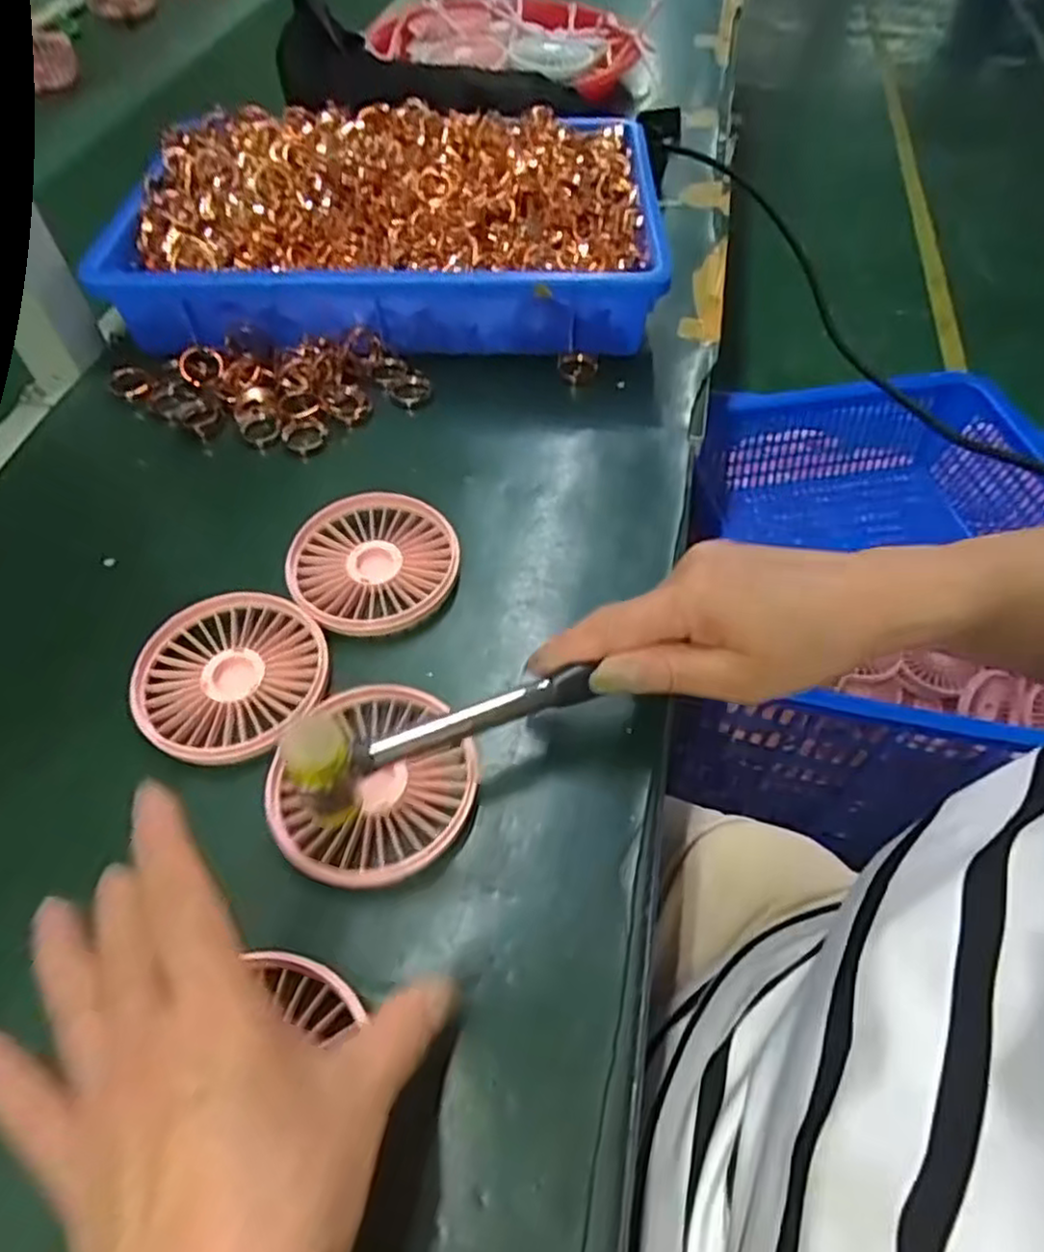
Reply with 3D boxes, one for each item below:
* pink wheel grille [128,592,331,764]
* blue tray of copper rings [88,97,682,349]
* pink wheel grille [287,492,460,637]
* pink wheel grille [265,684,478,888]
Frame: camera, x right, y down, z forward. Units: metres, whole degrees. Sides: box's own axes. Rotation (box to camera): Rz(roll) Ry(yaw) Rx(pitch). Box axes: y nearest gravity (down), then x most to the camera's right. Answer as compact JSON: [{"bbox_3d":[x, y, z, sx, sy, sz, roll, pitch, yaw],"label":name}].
[{"bbox_3d":[-0.137,0.022,0.348,0.086,0.009,0.088,1,56,-1],"label":"pink wheel grille"},{"bbox_3d":[-0.089,-0.282,0.527,0.350,0.081,0.212,0,56,-1],"label":"blue tray of copper rings"},{"bbox_3d":[-0.078,-0.034,0.390,0.087,0.012,0.086,1,56,-1],"label":"pink wheel grille"},{"bbox_3d":[-0.064,0.068,0.319,0.086,0.016,0.086,1,56,-1],"label":"pink wheel grille"}]

